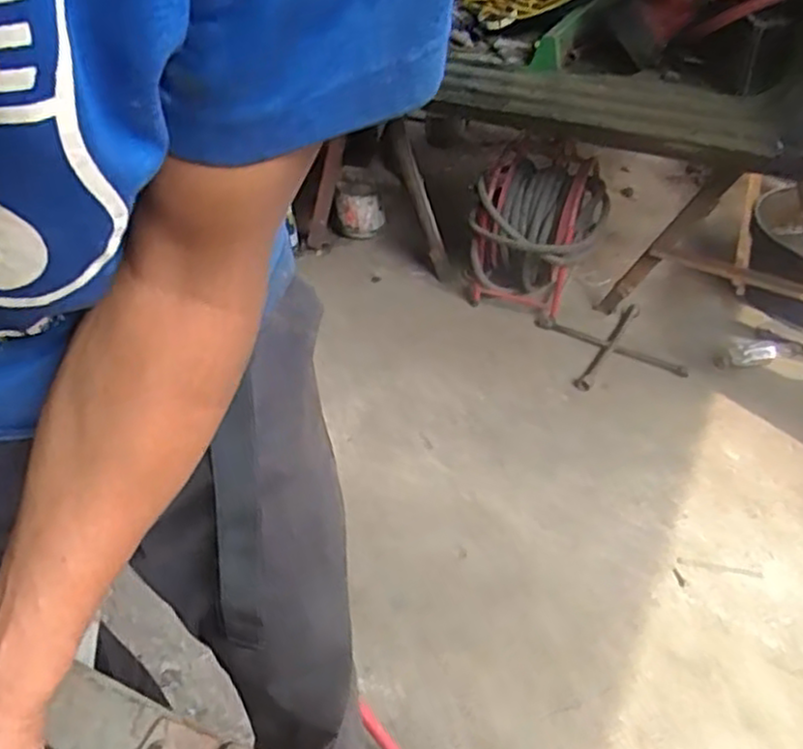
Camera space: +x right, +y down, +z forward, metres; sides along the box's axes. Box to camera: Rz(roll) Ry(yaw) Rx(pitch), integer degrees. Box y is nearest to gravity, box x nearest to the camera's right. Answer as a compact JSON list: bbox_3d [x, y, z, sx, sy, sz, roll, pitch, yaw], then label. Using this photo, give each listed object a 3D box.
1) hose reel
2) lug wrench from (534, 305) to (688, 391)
[{"bbox_3d":[0.333,-0.359,1.841,0.331,0.362,0.318,9,39,13],"label":"hose reel"},{"bbox_3d":[0.502,-0.074,1.763,0.270,0.036,0.271,-8,41,-12],"label":"lug wrench"}]

